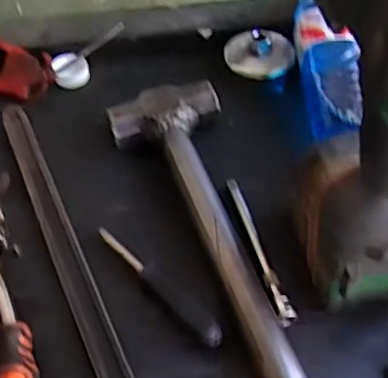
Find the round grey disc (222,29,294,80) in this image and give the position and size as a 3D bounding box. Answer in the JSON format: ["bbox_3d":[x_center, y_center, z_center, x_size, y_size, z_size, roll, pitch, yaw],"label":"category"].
[{"bbox_3d":[0.071,-0.151,0.616,0.073,0.024,0.058,7,76,9],"label":"round grey disc"}]

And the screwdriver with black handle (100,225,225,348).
[{"bbox_3d":[-0.030,0.079,0.468,0.019,0.021,0.144,-37,58,-24],"label":"screwdriver with black handle"}]

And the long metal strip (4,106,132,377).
[{"bbox_3d":[-0.096,0.080,0.473,0.027,0.009,0.458,-22,53,-14],"label":"long metal strip"}]

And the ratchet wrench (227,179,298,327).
[{"bbox_3d":[0.054,0.047,0.482,0.014,0.010,0.147,-13,52,-7],"label":"ratchet wrench"}]

